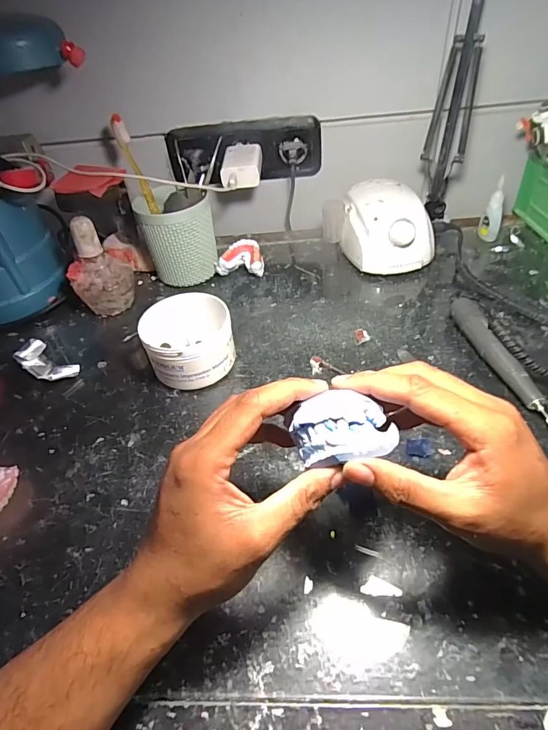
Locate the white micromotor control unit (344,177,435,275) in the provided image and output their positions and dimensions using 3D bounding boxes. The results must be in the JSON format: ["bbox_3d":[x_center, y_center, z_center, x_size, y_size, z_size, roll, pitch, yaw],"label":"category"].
[{"bbox_3d":[0.148,-0.186,0.571,0.095,0.085,0.131,-15,44,-8],"label":"white micromotor control unit"}]

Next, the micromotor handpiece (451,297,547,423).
[{"bbox_3d":[0.221,-0.006,0.412,0.022,0.031,0.169,-10,44,-3],"label":"micromotor handpiece"}]

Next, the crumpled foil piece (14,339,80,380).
[{"bbox_3d":[-0.257,-0.001,0.470,0.076,0.032,0.033,22,51,27],"label":"crumpled foil piece"}]

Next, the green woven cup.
[{"bbox_3d":[-0.126,-0.171,0.567,0.093,0.113,0.088,-4,44,4],"label":"green woven cup"}]

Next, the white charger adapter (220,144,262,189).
[{"bbox_3d":[-0.044,-0.280,0.585,0.054,0.034,0.078,-3,44,4],"label":"white charger adapter"}]

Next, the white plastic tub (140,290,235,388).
[{"bbox_3d":[-0.087,-0.024,0.440,0.089,0.069,0.077,-23,46,-16],"label":"white plastic tub"}]

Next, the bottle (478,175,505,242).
[{"bbox_3d":[0.303,-0.213,0.575,0.026,0.080,0.019,15,48,21],"label":"bottle"}]

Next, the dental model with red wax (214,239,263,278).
[{"bbox_3d":[-0.048,-0.145,0.586,0.065,0.037,0.053,-7,44,0],"label":"dental model with red wax"}]

